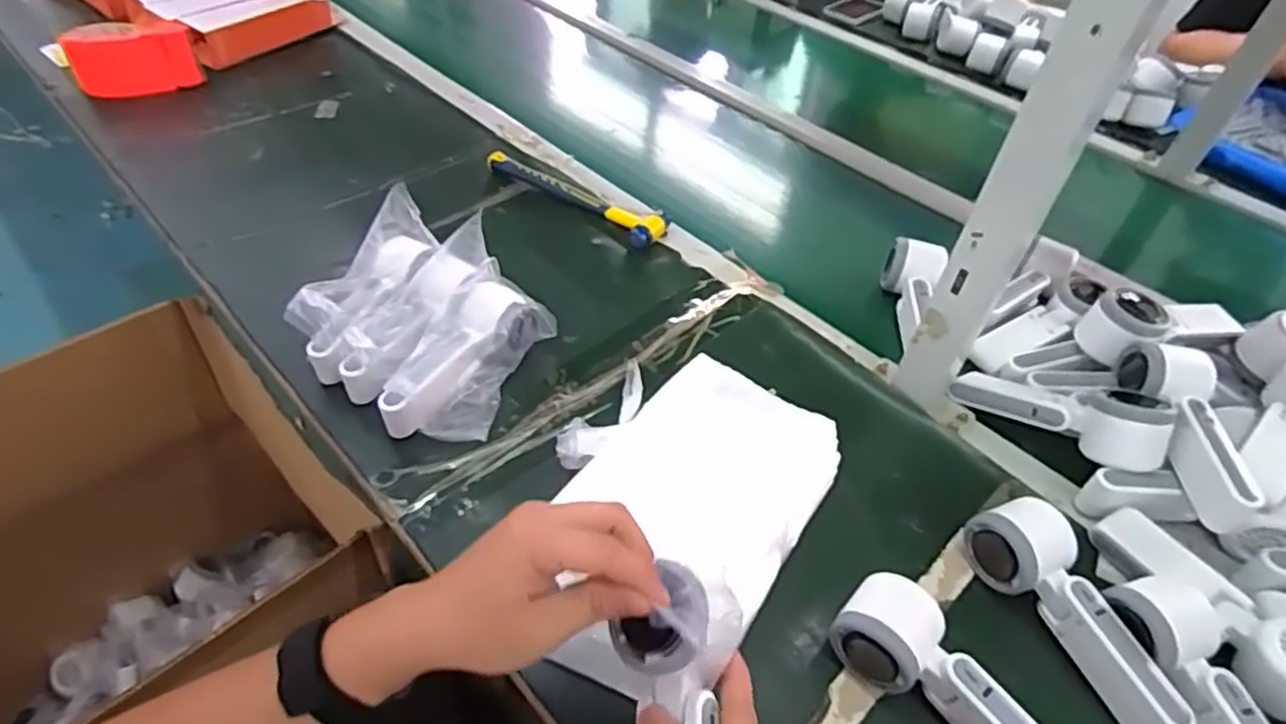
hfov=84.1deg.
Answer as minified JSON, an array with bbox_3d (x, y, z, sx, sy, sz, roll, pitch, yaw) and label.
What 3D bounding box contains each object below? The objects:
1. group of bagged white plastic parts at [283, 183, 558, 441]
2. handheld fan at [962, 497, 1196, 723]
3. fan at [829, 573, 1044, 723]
[{"bbox_3d":[-0.189,-0.034,0.623,0.179,0.095,0.174,24,48,16],"label":"group of bagged white plastic parts"},{"bbox_3d":[0.303,0.175,0.497,0.060,0.046,0.164,-15,50,-20],"label":"handheld fan"},{"bbox_3d":[0.203,0.207,0.455,0.161,0.048,0.061,33,52,24],"label":"fan"}]

